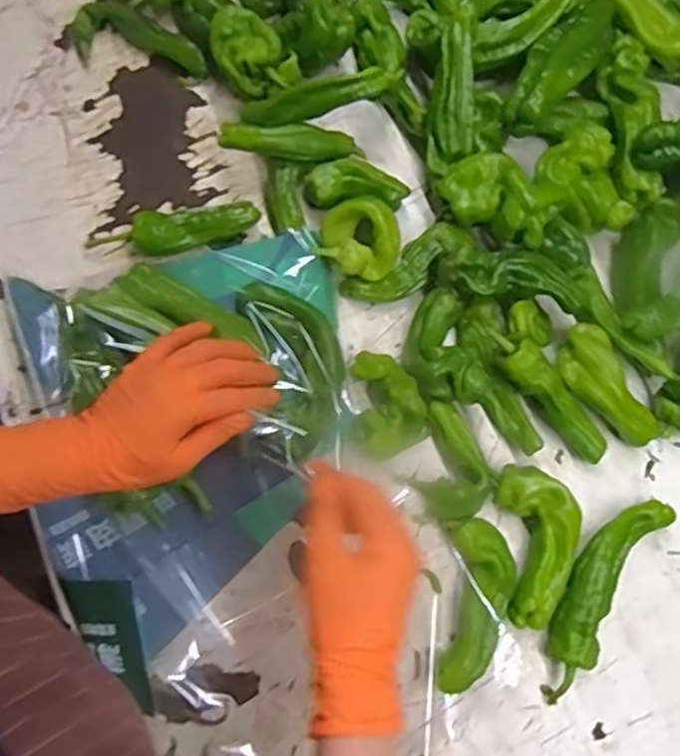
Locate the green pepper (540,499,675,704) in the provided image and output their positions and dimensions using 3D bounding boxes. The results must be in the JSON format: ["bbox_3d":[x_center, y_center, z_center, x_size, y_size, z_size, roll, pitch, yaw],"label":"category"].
[{"bbox_3d":[0.207,0.171,0.542,0.048,0.033,0.180,33,78,6],"label":"green pepper"}]

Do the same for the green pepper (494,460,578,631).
[{"bbox_3d":[0.162,0.134,0.548,0.063,0.036,0.125,-4,77,-3],"label":"green pepper"}]

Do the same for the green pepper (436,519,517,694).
[{"bbox_3d":[0.108,0.179,0.531,0.050,0.034,0.126,9,77,0],"label":"green pepper"}]

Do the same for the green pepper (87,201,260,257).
[{"bbox_3d":[-0.146,-0.128,0.597,0.147,0.036,0.032,-9,77,-4],"label":"green pepper"}]

